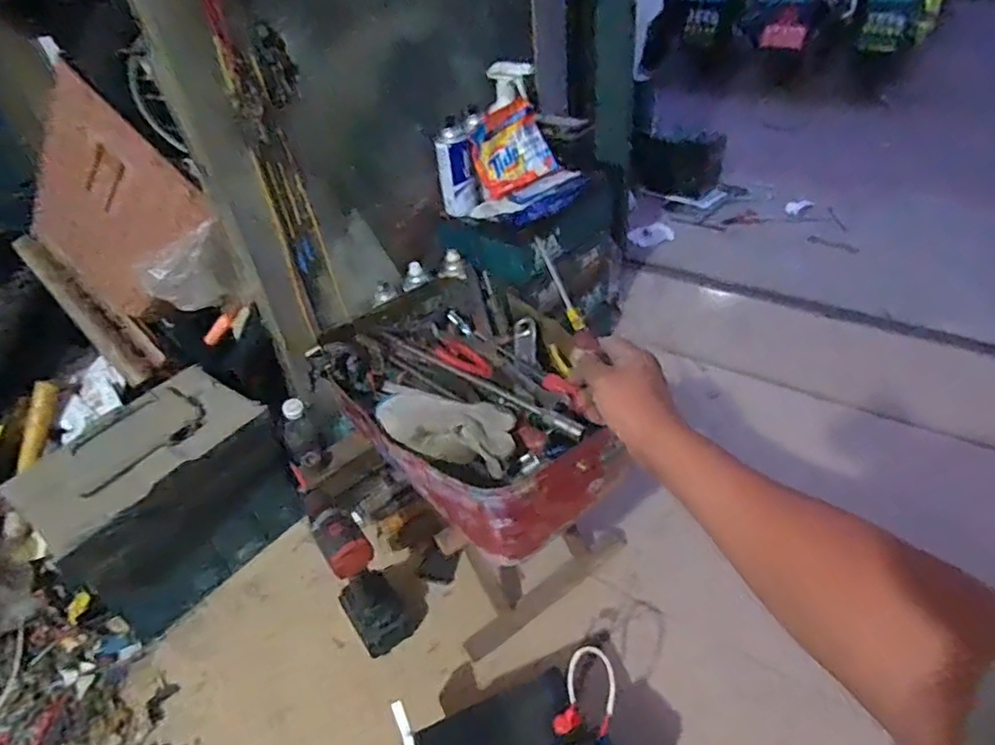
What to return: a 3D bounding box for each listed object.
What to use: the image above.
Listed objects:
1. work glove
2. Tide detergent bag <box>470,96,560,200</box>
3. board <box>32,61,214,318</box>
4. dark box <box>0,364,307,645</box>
[{"bbox_3d":[-0.060,0.061,0.655,0.171,0.047,0.060,12,44,21],"label":"work glove"},{"bbox_3d":[0.027,-0.406,1.081,0.152,0.143,0.039,-30,6,-15],"label":"Tide detergent bag"},{"bbox_3d":[-0.575,-0.242,0.892,0.284,0.279,0.022,43,27,2],"label":"board"},{"bbox_3d":[-0.507,0.204,0.951,0.190,0.289,0.321,24,49,31],"label":"dark box"}]

